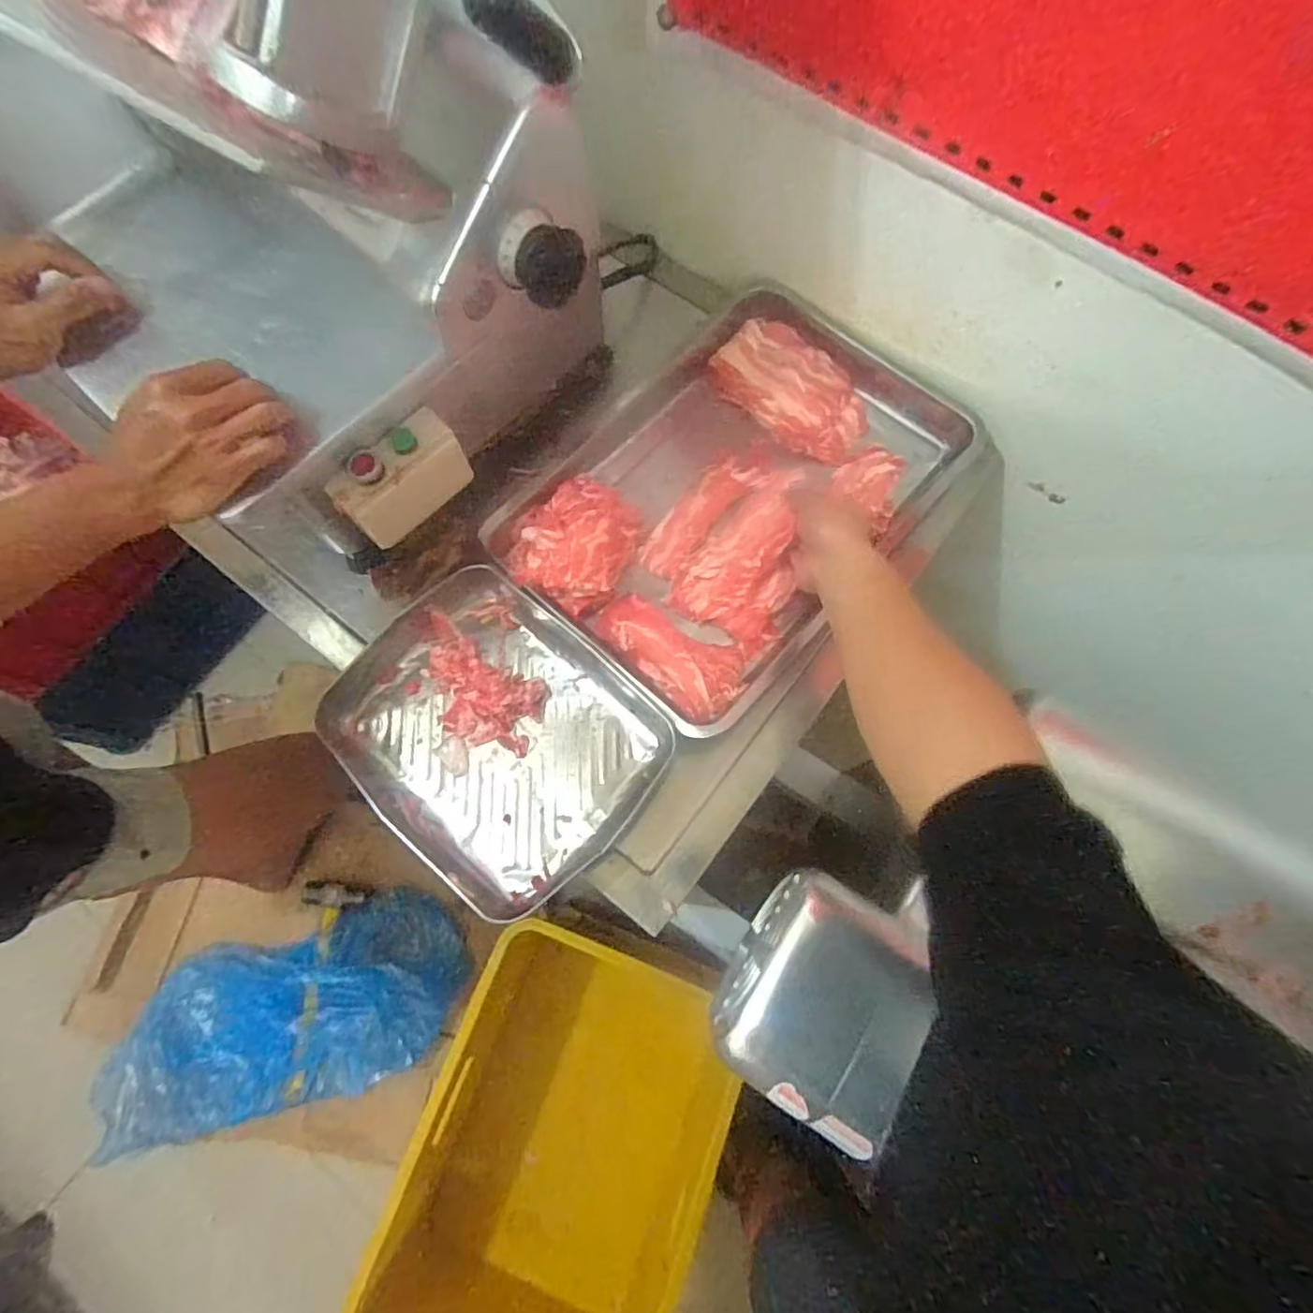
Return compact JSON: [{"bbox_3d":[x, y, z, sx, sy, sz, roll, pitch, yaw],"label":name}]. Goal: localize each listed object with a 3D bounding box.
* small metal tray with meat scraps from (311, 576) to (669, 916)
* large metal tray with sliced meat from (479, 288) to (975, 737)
[{"bbox_3d":[-0.166,0.075,0.650,0.321,0.044,0.251,41,78,12],"label":"small metal tray with meat scraps"},{"bbox_3d":[0.096,-0.192,0.725,0.348,0.077,0.502,42,78,12],"label":"large metal tray with sliced meat"}]

